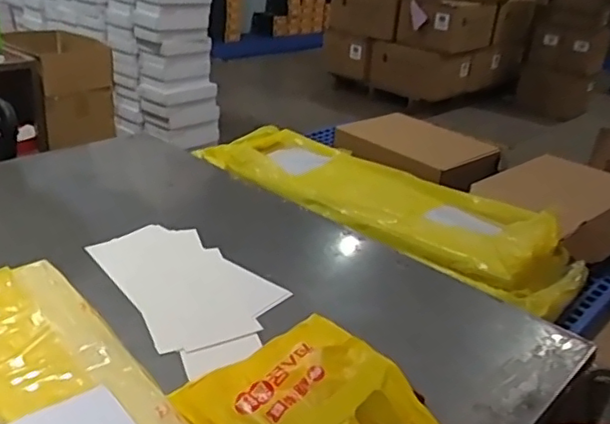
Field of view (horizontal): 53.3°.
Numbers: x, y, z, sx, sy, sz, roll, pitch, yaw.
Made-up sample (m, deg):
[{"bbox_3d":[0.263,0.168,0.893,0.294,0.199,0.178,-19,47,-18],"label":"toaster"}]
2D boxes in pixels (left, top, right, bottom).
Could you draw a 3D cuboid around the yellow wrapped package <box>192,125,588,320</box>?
[{"bbox_3d":[0.130,-0.046,1.280,0.886,0.092,0.233,26,32,36],"label":"yellow wrapped package"}]

